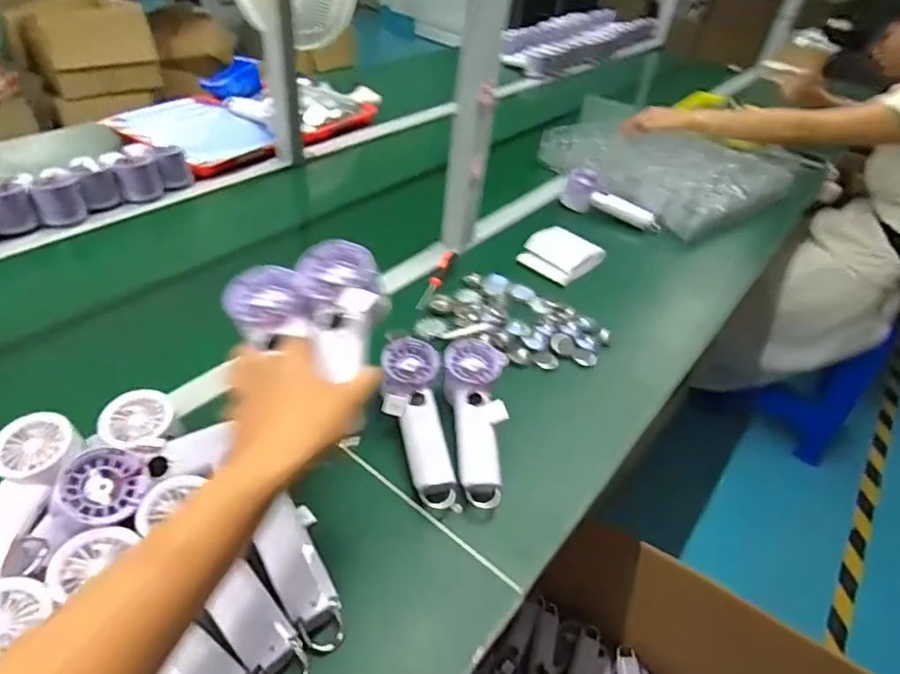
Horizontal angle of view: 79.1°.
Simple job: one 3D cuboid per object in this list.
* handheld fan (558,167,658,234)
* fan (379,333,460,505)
[{"bbox_3d":[0.312,-0.265,1.050,0.203,0.067,0.057,24,44,19],"label":"handheld fan"},{"bbox_3d":[-0.033,0.086,0.599,0.066,0.034,0.200,-7,58,-15],"label":"fan"}]

